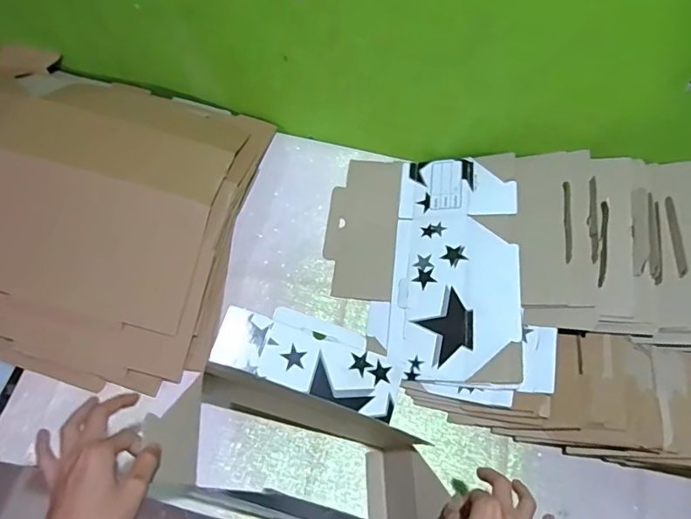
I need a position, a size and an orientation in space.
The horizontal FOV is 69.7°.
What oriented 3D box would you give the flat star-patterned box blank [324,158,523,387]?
[{"bbox_3d":[0.115,-0.005,0.778,0.295,0.022,0.371,0,63,18],"label":"flat star-patterned box blank"}]

